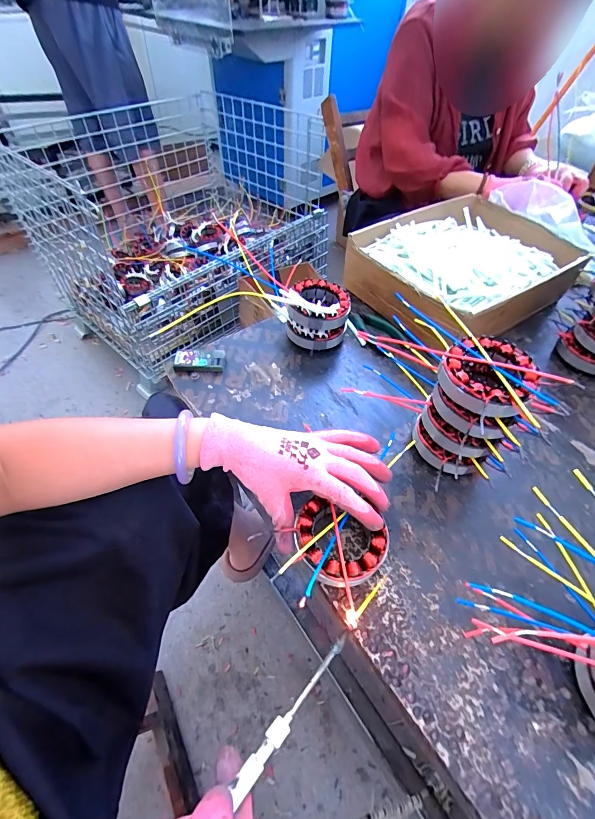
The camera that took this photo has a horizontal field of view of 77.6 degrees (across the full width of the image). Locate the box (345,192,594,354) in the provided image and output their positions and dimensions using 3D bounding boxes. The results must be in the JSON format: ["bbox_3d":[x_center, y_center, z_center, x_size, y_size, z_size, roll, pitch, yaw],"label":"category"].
[{"bbox_3d":[0.290,-0.245,0.610,0.372,0.095,0.243,-27,56,-21],"label":"box"}]

